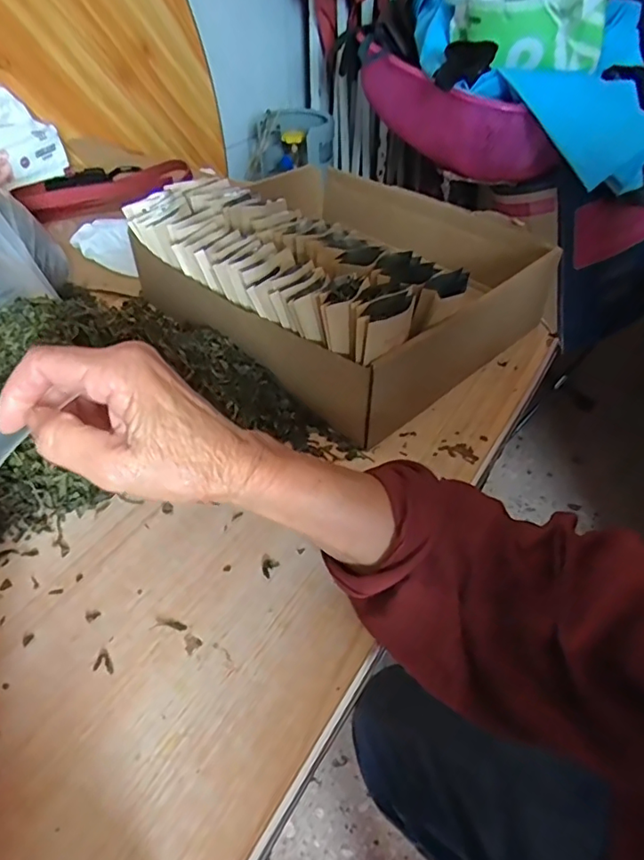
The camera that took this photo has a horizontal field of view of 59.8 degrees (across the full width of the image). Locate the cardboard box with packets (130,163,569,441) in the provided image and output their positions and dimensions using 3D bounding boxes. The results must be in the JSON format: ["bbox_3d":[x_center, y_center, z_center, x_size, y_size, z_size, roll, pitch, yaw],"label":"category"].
[{"bbox_3d":[0.003,-0.179,0.563,0.386,0.115,0.304,31,51,29],"label":"cardboard box with packets"}]

